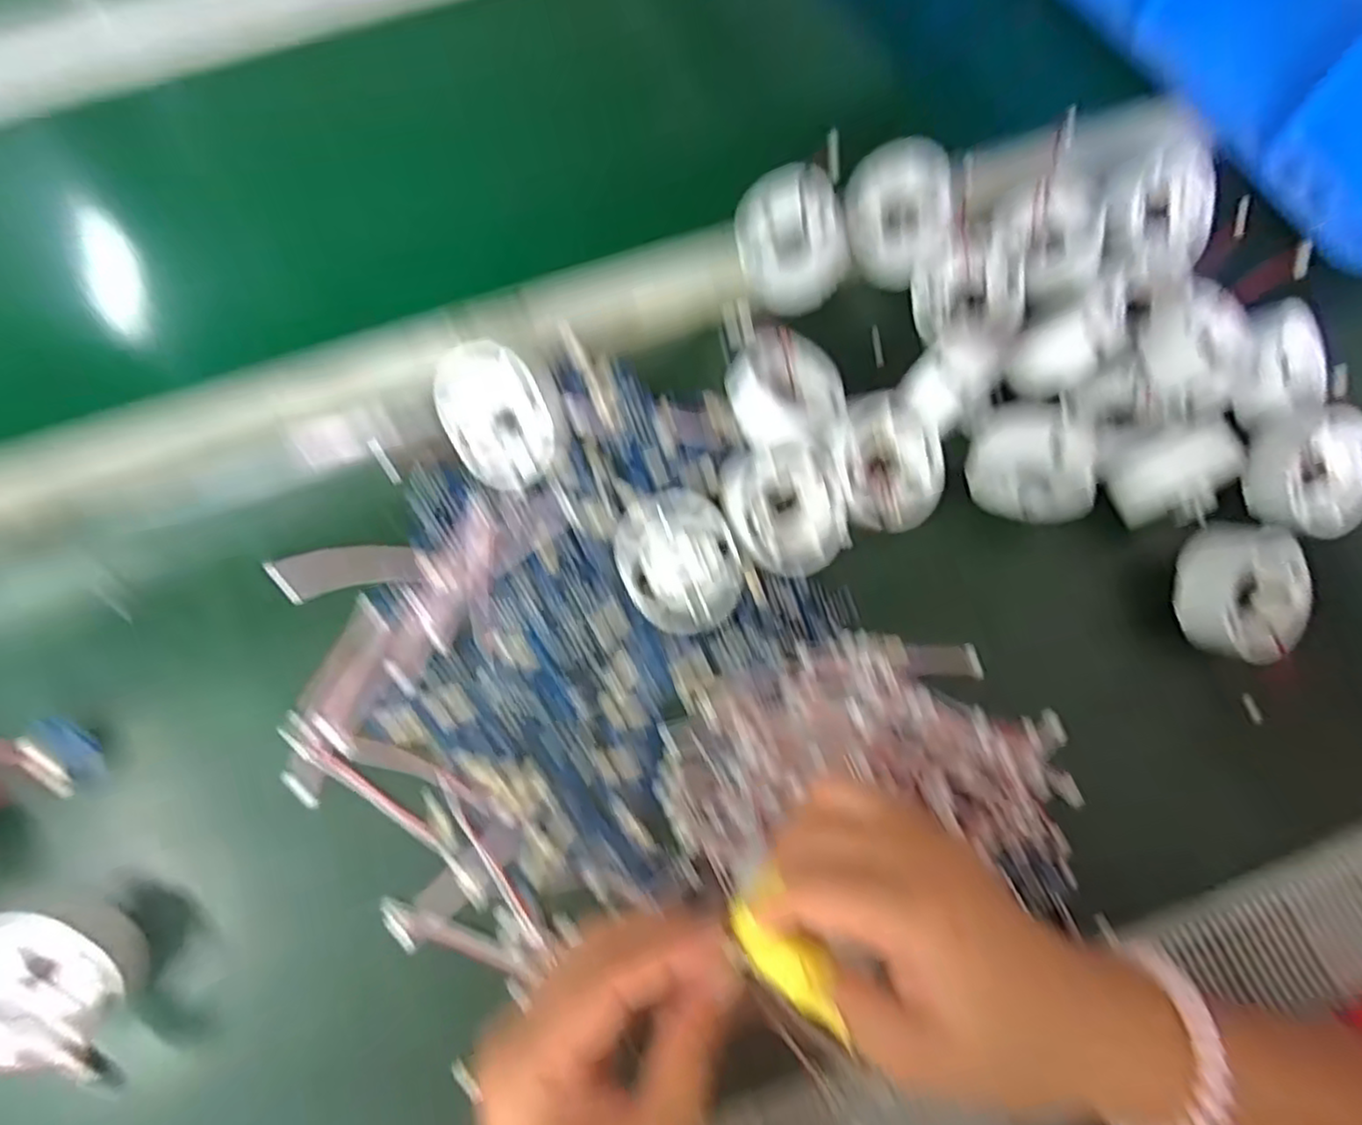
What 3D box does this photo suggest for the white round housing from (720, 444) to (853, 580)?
[{"bbox_3d":[0.051,-0.026,0.337,0.054,0.030,0.060,-18,72,-5],"label":"white round housing"}]

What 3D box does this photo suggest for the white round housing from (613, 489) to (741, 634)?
[{"bbox_3d":[-0.003,-0.004,0.335,0.052,0.026,0.072,-26,73,-8],"label":"white round housing"}]

